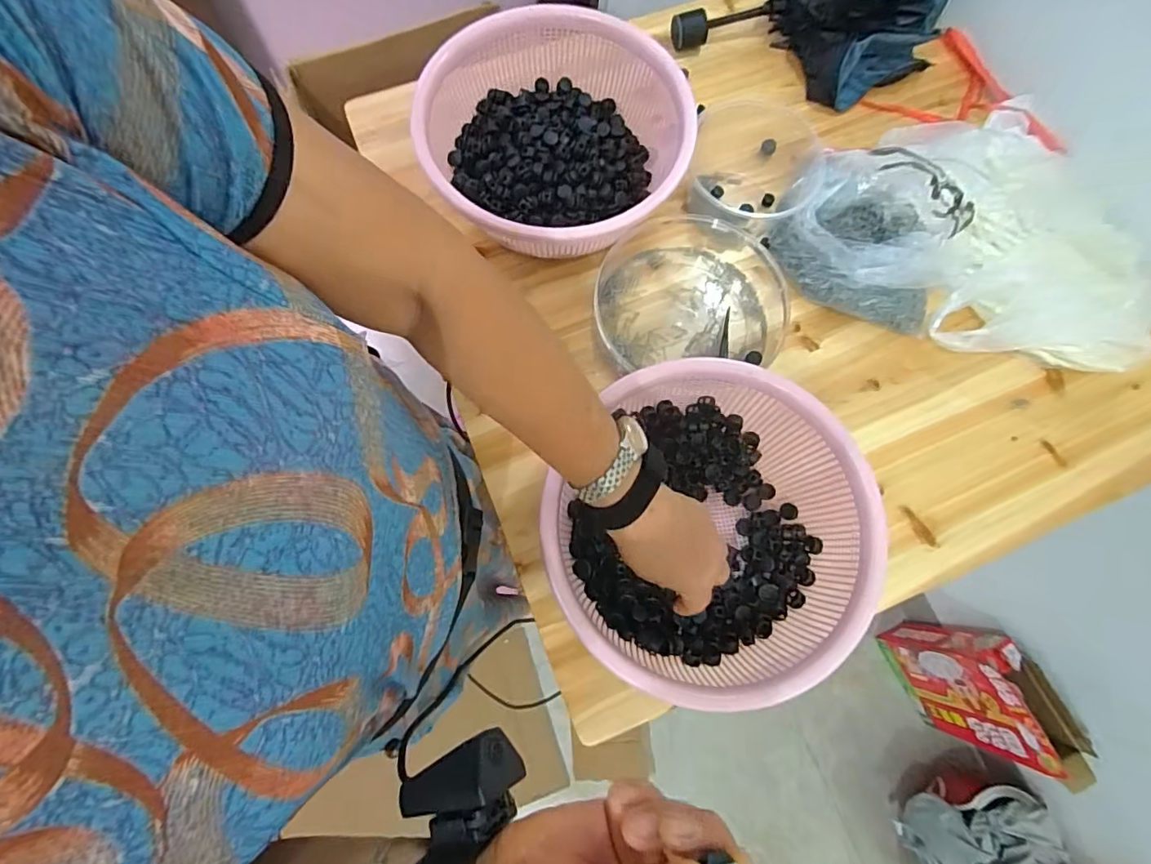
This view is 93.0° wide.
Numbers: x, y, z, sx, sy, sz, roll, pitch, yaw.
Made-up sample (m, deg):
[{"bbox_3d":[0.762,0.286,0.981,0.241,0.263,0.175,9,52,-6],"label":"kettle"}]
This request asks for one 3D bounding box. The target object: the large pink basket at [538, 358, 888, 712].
[{"bbox_3d":[0.117,0.090,0.493,0.266,0.098,0.282,0,75,-2],"label":"large pink basket"}]

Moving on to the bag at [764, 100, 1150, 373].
[{"bbox_3d":[0.421,-0.210,0.590,0.371,0.084,0.226,24,76,4],"label":"bag"}]

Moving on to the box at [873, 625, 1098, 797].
[{"bbox_3d":[0.770,0.496,1.074,0.100,0.343,0.258,-25,77,-8],"label":"box"}]

